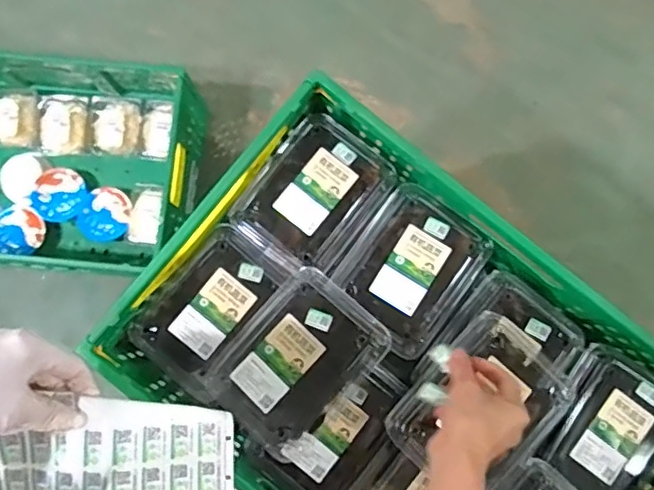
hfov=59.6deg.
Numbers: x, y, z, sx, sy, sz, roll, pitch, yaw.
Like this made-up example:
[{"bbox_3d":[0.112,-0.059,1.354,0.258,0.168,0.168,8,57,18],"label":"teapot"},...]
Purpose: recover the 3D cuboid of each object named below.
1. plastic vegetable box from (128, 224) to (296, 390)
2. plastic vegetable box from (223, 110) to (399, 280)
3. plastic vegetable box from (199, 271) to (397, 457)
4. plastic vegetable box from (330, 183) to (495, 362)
[{"bbox_3d":[-0.129,0.074,0.673,0.125,0.084,0.179,39,84,5],"label":"plastic vegetable box"},{"bbox_3d":[-0.014,-0.056,0.681,0.138,0.049,0.180,38,84,5],"label":"plastic vegetable box"},{"bbox_3d":[-0.031,0.125,0.615,0.129,0.051,0.180,42,84,5],"label":"plastic vegetable box"},{"bbox_3d":[0.094,0.027,0.668,0.143,0.044,0.171,36,84,4],"label":"plastic vegetable box"}]

